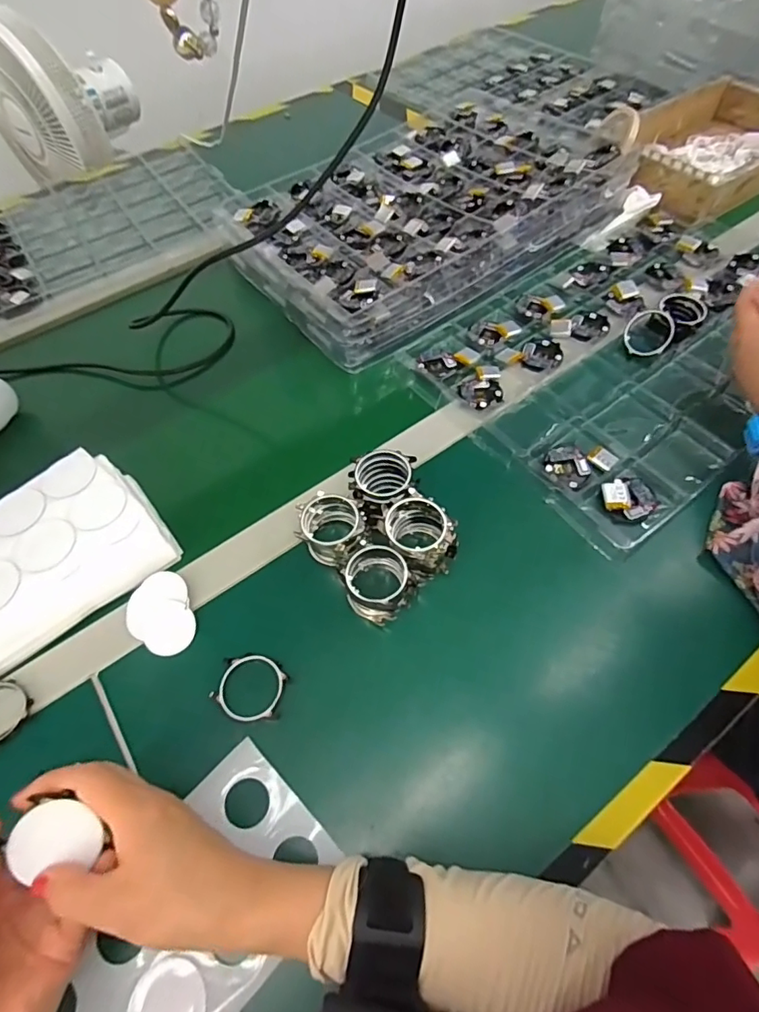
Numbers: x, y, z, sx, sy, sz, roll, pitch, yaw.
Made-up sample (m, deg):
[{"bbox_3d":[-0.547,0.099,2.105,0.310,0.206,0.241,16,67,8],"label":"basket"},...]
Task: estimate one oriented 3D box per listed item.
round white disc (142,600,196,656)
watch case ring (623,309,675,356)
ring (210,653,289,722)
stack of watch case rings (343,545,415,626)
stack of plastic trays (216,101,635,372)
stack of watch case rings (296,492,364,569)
[{"bbox_3d":[-0.165,0.095,0.404,0.041,0.008,0.039,-2,58,3],"label":"round white disc"},{"bbox_3d":[0.276,-0.178,0.533,0.047,0.010,0.050,10,89,35],"label":"watch case ring"},{"bbox_3d":[-0.093,0.132,0.376,0.049,0.010,0.046,-2,57,3],"label":"ring"},{"bbox_3d":[-0.001,0.060,0.392,0.046,0.042,0.054,-25,59,-12],"label":"stack of watch case rings"},{"bbox_3d":[0.043,-0.370,0.647,0.417,0.059,0.307,-34,62,-16],"label":"stack of plastic trays"},{"bbox_3d":[-0.037,0.021,0.418,0.049,0.039,0.053,-2,57,2],"label":"stack of watch case rings"}]

